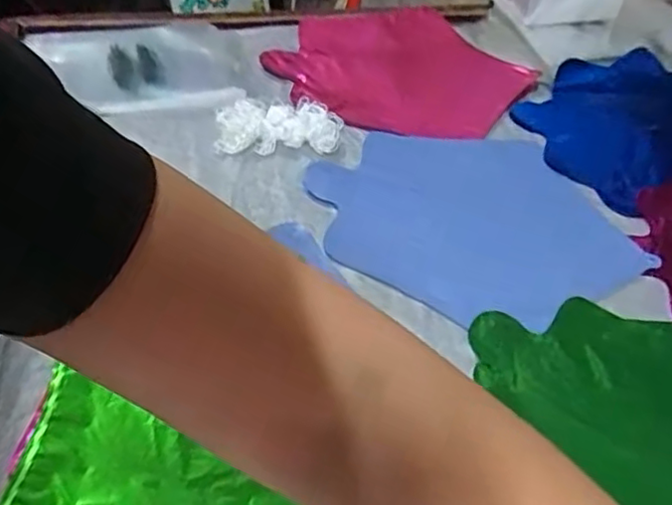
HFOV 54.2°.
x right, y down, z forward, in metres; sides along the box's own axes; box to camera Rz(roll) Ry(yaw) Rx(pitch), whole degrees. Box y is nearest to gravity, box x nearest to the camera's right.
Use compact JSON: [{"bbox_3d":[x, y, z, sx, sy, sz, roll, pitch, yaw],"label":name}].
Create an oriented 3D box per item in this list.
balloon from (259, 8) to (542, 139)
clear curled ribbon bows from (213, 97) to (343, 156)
[{"bbox_3d":[0.064,-0.183,0.660,0.212,0.020,0.221,37,52,26],"label":"balloon"},{"bbox_3d":[-0.049,-0.111,0.571,0.107,0.022,0.057,0,46,-7],"label":"clear curled ribbon bows"}]

